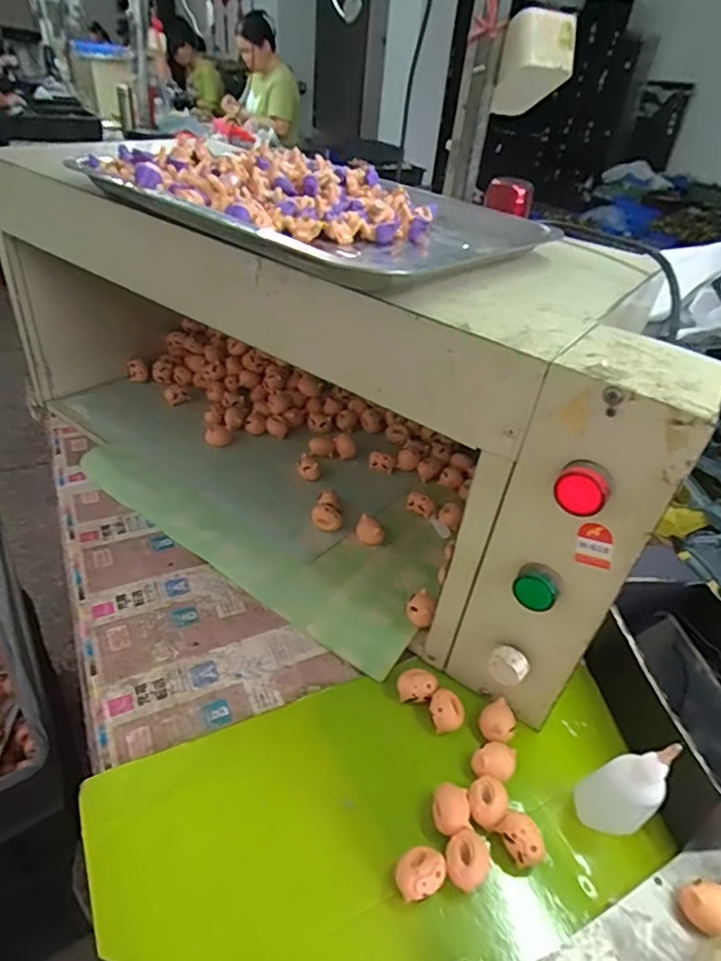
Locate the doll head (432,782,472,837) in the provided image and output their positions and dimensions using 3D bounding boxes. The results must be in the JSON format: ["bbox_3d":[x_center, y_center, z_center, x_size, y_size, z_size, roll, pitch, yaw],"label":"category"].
[{"bbox_3d":[0.060,0.222,0.382,0.024,0.019,0.031,11,37,7],"label":"doll head"}]

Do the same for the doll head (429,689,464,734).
[{"bbox_3d":[0.066,0.179,0.440,0.026,0.023,0.025,4,37,-3],"label":"doll head"}]

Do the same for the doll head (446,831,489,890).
[{"bbox_3d":[0.066,0.240,0.359,0.025,0.024,0.029,21,39,19],"label":"doll head"}]

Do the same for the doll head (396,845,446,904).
[{"bbox_3d":[0.036,0.242,0.351,0.026,0.023,0.029,28,42,26],"label":"doll head"}]

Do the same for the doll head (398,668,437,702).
[{"bbox_3d":[0.045,0.163,0.453,0.029,0.021,0.021,5,37,-1],"label":"doll head"}]

